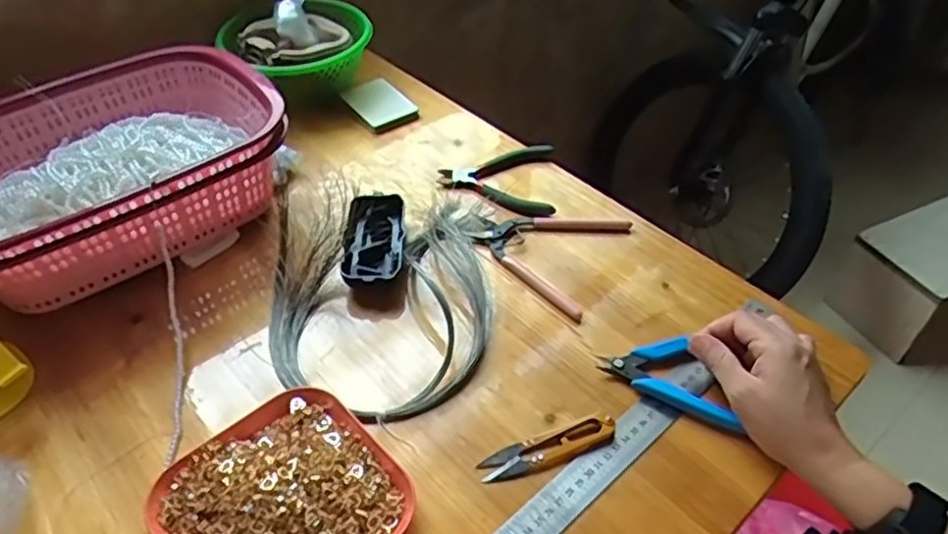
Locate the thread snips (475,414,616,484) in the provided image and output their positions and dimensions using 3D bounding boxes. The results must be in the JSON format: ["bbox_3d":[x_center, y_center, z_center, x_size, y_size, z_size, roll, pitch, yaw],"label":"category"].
[{"bbox_3d":[0.053,0.127,0.480,0.100,0.009,0.028,-15,47,-16],"label":"thread snips"}]

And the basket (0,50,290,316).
[{"bbox_3d":[-0.336,-0.084,0.624,0.295,0.101,0.217,-35,55,-31],"label":"basket"}]

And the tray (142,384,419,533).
[{"bbox_3d":[-0.128,0.152,0.445,0.145,0.019,0.138,-32,53,-29],"label":"tray"}]

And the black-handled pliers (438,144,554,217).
[{"bbox_3d":[0.023,-0.091,0.694,0.114,0.017,0.092,2,44,1],"label":"black-handled pliers"}]

